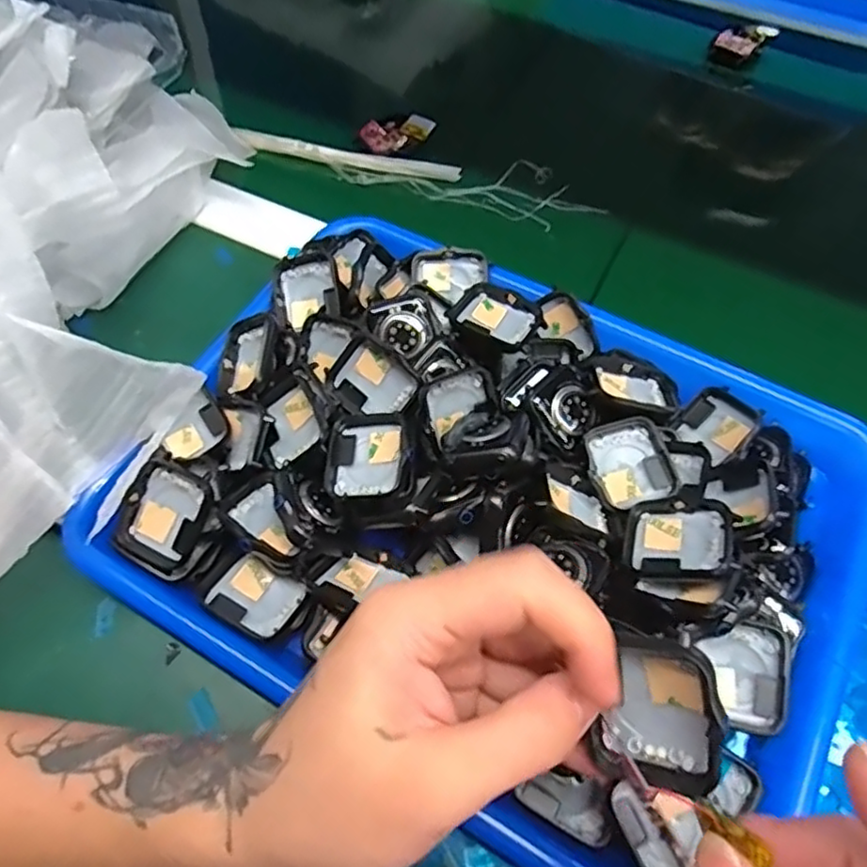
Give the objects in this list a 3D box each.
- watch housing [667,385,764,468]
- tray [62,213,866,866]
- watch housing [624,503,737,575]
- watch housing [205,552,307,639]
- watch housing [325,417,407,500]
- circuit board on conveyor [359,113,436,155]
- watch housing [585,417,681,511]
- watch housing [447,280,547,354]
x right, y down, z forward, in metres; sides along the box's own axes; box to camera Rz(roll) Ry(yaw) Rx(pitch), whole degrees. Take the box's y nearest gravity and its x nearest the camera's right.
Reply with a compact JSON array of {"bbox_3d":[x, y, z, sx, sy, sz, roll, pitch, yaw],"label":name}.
[{"bbox_3d":[0.144,-0.005,0.330,0.034,0.012,0.035,-49,64,10],"label":"watch housing"},{"bbox_3d":[0.027,0.030,0.310,0.325,0.051,0.244,25,63,15],"label":"tray"},{"bbox_3d":[0.106,0.045,0.279,0.042,0.008,0.034,-7,47,34],"label":"watch housing"},{"bbox_3d":[-0.080,0.076,0.297,0.038,0.011,0.033,31,49,7],"label":"watch housing"},{"bbox_3d":[-0.030,0.010,0.301,0.037,0.012,0.042,1,60,1],"label":"watch housing"},{"bbox_3d":[-0.025,-0.217,0.470,0.052,0.010,0.029,-10,60,-5],"label":"circuit board on conveyor"},{"bbox_3d":[0.093,0.013,0.310,0.038,0.008,0.041,-15,61,-8],"label":"watch housing"},{"bbox_3d":[0.034,-0.062,0.346,0.045,0.011,0.037,38,67,20],"label":"watch housing"}]

